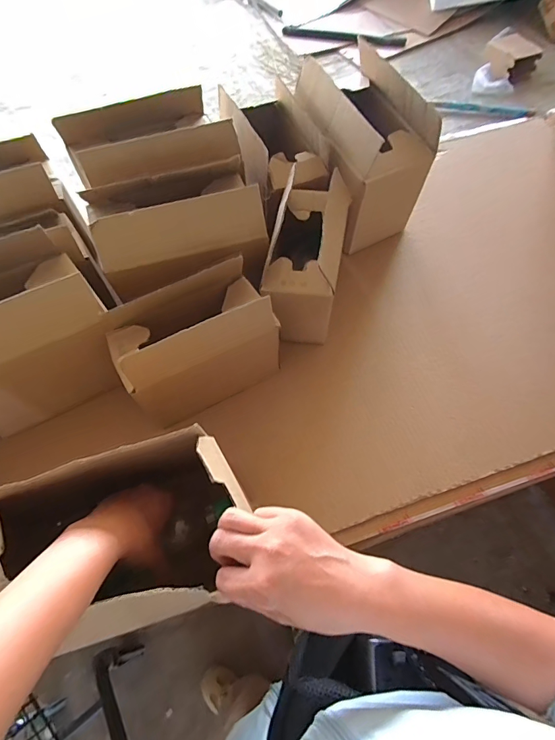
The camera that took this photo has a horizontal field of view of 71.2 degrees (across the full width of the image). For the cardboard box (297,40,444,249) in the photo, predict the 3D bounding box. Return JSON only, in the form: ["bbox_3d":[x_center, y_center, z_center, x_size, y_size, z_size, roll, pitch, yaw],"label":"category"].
[{"bbox_3d":[0.137,-0.369,0.664,0.160,0.204,0.226,-20,66,-9],"label":"cardboard box"}]

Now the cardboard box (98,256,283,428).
[{"bbox_3d":[-0.107,-0.036,0.521,0.202,0.148,0.106,-28,68,-13],"label":"cardboard box"}]

